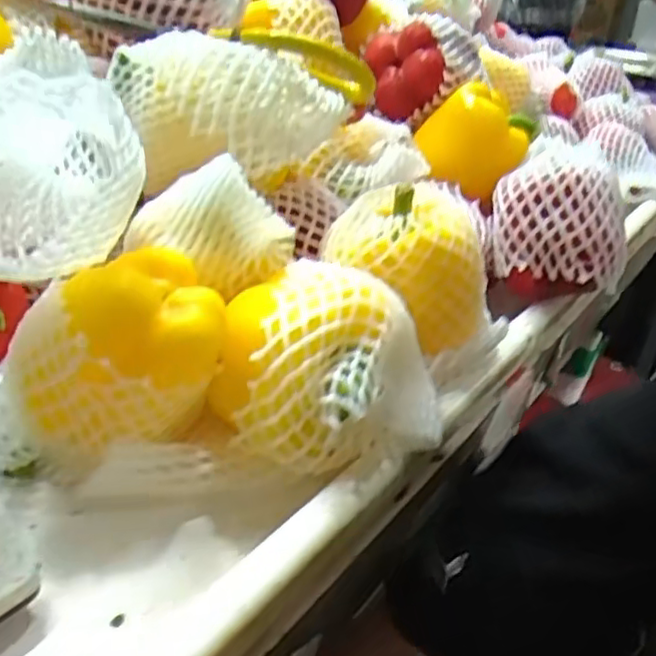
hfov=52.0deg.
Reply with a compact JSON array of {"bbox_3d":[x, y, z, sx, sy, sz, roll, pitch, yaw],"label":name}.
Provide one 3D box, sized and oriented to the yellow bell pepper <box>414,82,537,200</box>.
[{"bbox_3d":[0.117,-0.148,0.532,0.096,0.068,0.066,12,29,11],"label":"yellow bell pepper"}]

